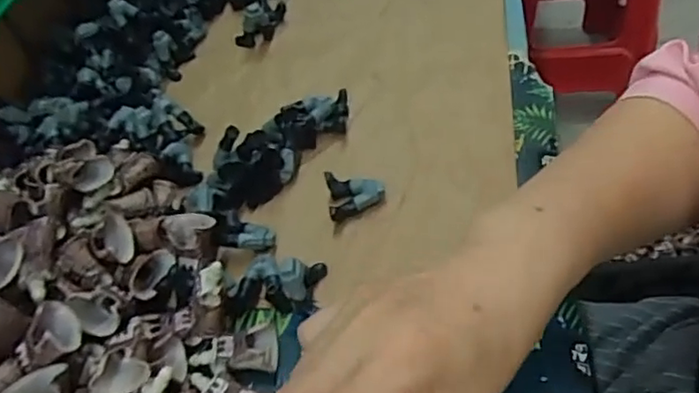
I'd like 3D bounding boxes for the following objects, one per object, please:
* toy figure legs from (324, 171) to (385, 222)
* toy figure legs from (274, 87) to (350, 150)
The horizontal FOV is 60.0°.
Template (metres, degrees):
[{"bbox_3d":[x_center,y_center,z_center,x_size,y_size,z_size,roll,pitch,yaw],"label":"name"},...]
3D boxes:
[{"bbox_3d":[0.004,0.000,0.408,0.037,0.015,0.033,-10,48,0],"label":"toy figure legs"},{"bbox_3d":[-0.025,-0.059,0.451,0.060,0.022,0.036,-23,49,-12],"label":"toy figure legs"}]

